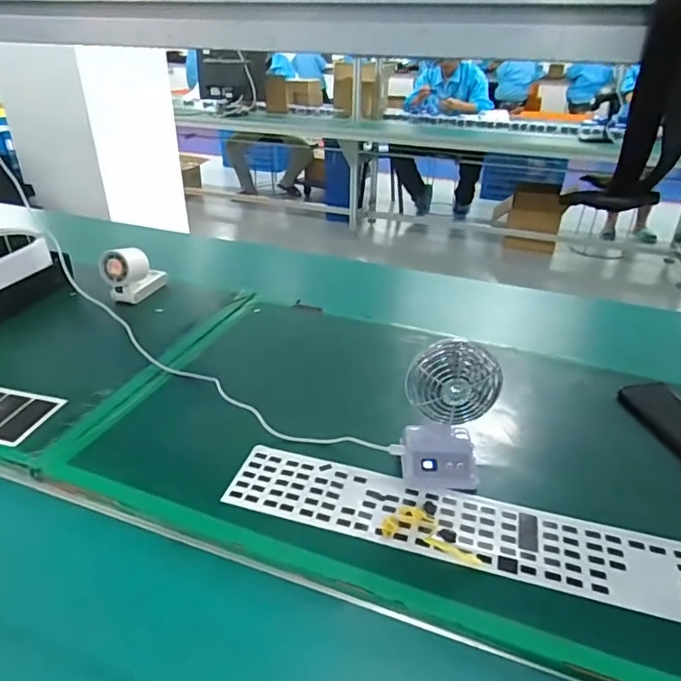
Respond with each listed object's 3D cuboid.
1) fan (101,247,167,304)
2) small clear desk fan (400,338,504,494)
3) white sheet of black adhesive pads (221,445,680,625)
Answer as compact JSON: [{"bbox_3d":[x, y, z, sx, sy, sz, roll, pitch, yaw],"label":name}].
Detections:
[{"bbox_3d":[-0.379,-0.130,0.947,0.063,0.099,0.113,10,31,11],"label":"fan"},{"bbox_3d":[0.115,0.081,0.554,0.093,0.156,0.071,12,32,15],"label":"small clear desk fan"},{"bbox_3d":[0.117,0.186,0.525,0.477,0.011,0.096,9,30,16],"label":"white sheet of black adhesive pads"}]

